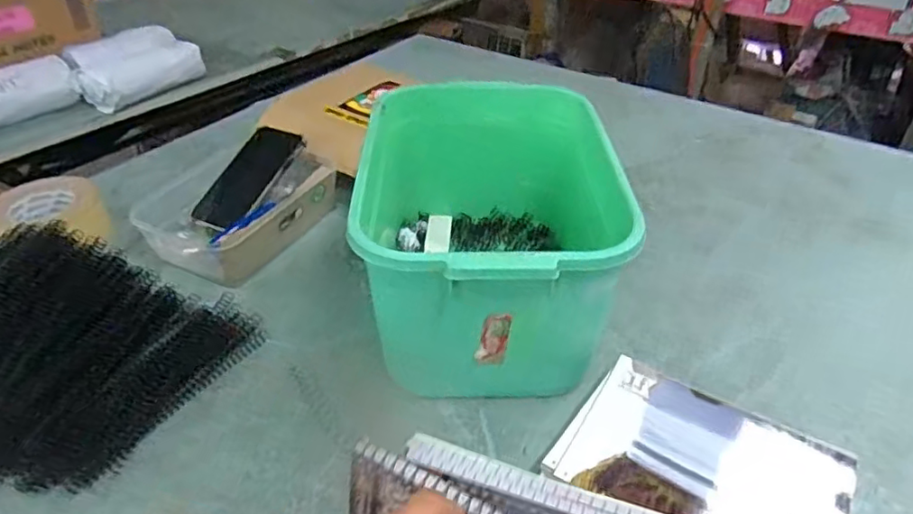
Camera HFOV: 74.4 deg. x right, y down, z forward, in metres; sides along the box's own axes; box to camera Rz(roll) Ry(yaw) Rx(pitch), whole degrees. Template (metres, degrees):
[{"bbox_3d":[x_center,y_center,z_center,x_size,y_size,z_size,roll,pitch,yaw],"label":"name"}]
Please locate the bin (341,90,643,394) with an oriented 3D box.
[{"bbox_3d":[0.029,-0.026,0.629,0.229,0.194,0.339,0,39,0],"label":"bin"}]

